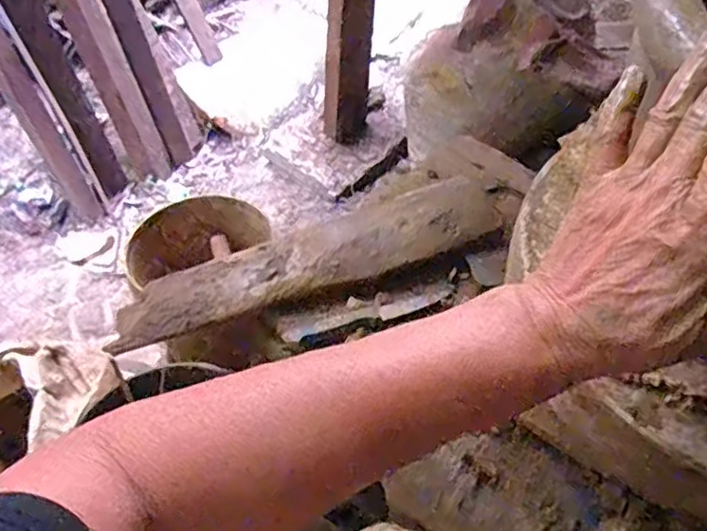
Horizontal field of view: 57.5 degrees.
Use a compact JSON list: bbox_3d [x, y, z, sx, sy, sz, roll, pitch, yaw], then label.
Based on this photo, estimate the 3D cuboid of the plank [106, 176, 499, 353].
[{"bbox_3d":[-0.024,-0.009,0.648,0.422,0.026,0.078,-21,58,-22],"label":"plank"}]

